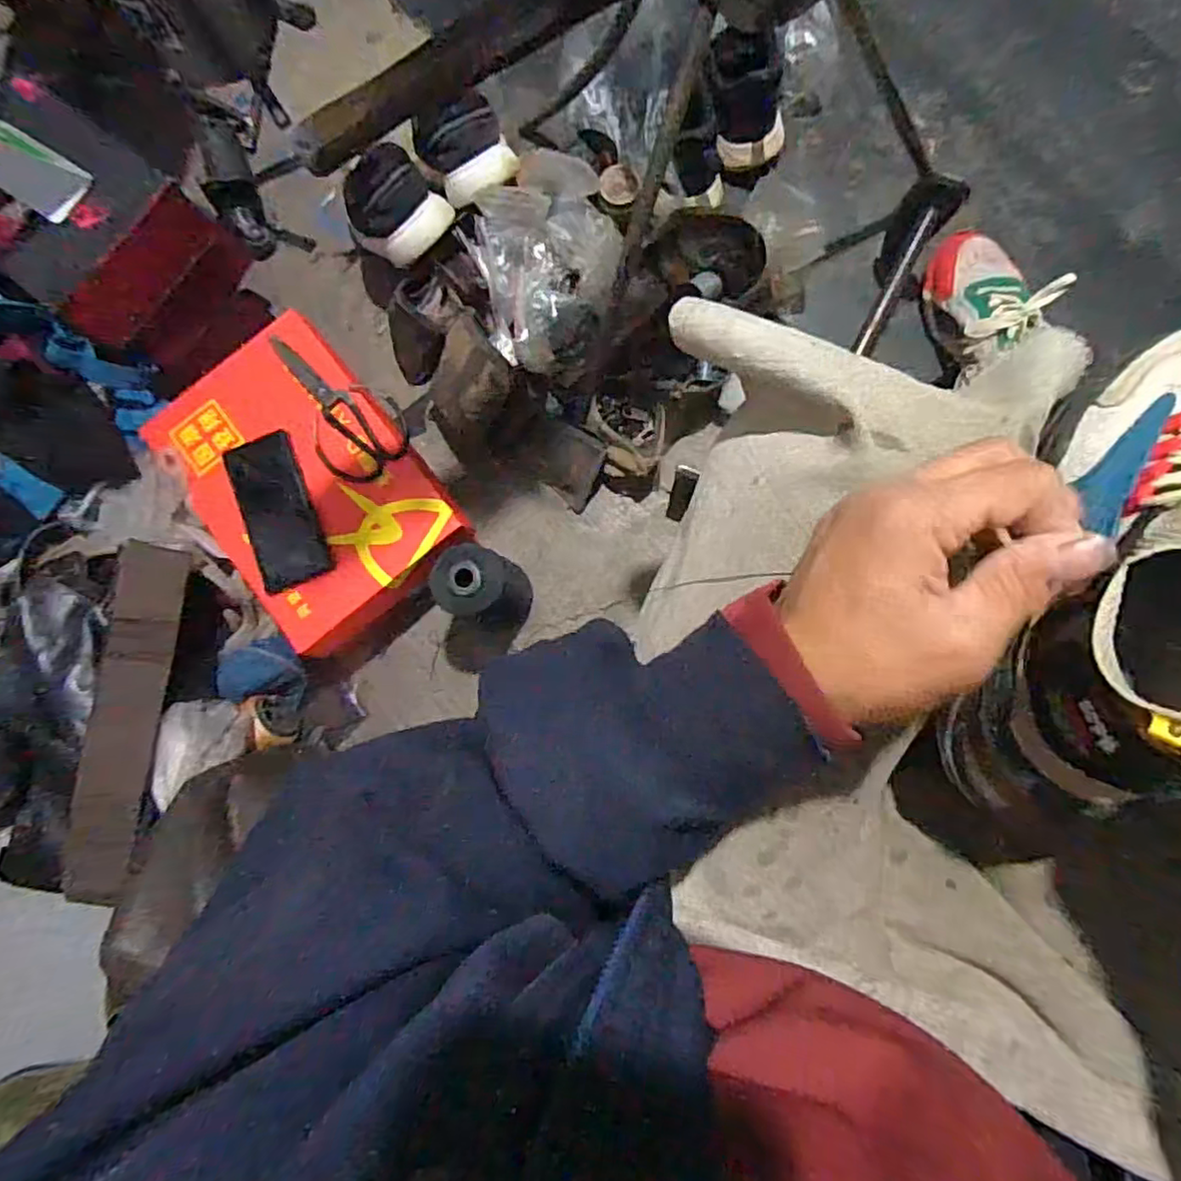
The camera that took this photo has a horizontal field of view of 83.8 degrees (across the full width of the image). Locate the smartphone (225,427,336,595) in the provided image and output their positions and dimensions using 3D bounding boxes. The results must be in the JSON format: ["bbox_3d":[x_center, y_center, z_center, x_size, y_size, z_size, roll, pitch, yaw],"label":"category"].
[{"bbox_3d":[-0.335,-0.085,0.702,0.075,0.014,0.166,-22,84,2],"label":"smartphone"}]

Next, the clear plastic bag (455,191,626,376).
[{"bbox_3d":[-0.040,-0.339,0.717,0.158,0.079,0.176,-15,84,3],"label":"clear plastic bag"}]

